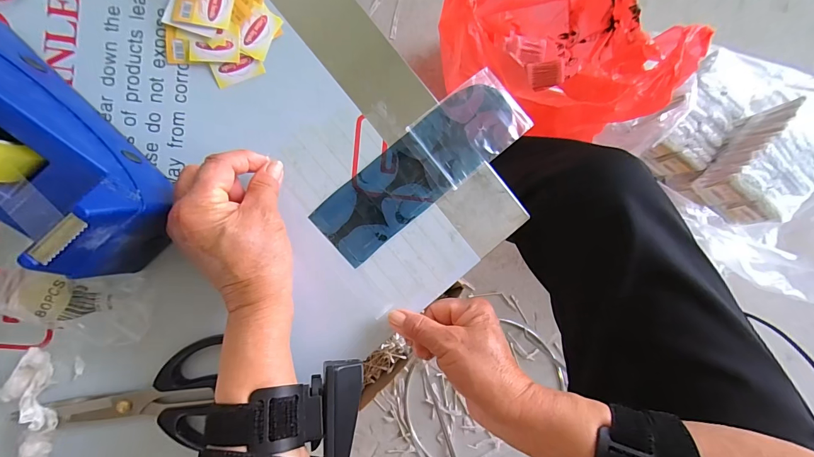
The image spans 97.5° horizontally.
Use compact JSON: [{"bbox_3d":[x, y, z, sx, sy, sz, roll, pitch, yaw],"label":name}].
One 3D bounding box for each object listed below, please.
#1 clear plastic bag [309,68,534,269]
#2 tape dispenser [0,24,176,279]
[{"bbox_3d":[0.014,-0.054,0.305,0.201,0.004,0.065,-39,94,-4],"label":"clear plastic bag"},{"bbox_3d":[-0.249,-0.061,0.217,0.067,0.134,0.201,-43,94,-4],"label":"tape dispenser"}]

